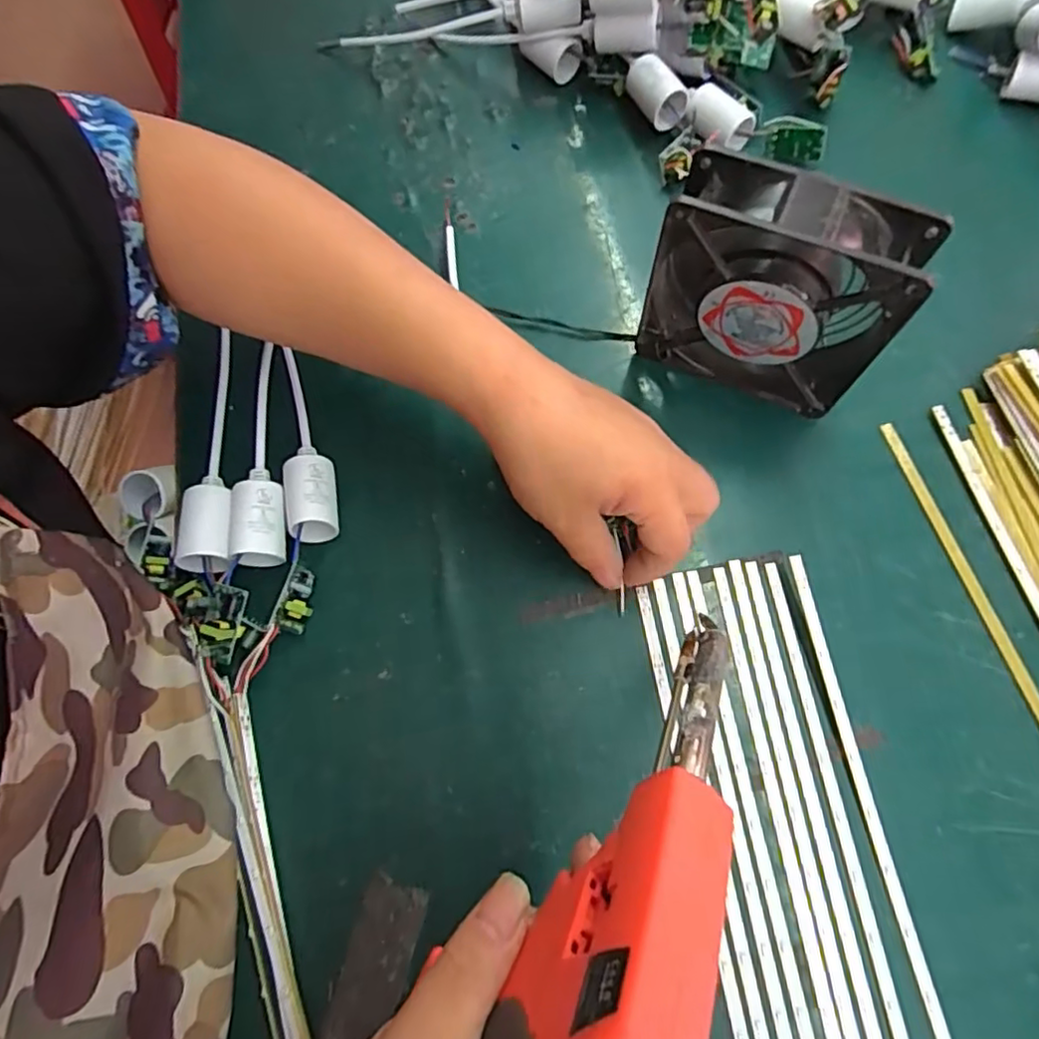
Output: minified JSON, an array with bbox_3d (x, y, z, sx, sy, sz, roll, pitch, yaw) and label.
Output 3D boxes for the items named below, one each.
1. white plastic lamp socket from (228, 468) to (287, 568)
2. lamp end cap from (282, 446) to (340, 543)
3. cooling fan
[{"bbox_3d":[-0.144,-0.003,0.346,0.025,0.027,0.052,-8,71,-1],"label":"white plastic lamp socket"},{"bbox_3d":[-0.115,-0.013,0.347,0.025,0.031,0.046,-8,71,-1],"label":"lamp end cap"},{"bbox_3d":[0.132,-0.116,0.328,0.119,0.122,0.039,25,74,10],"label":"cooling fan"}]

